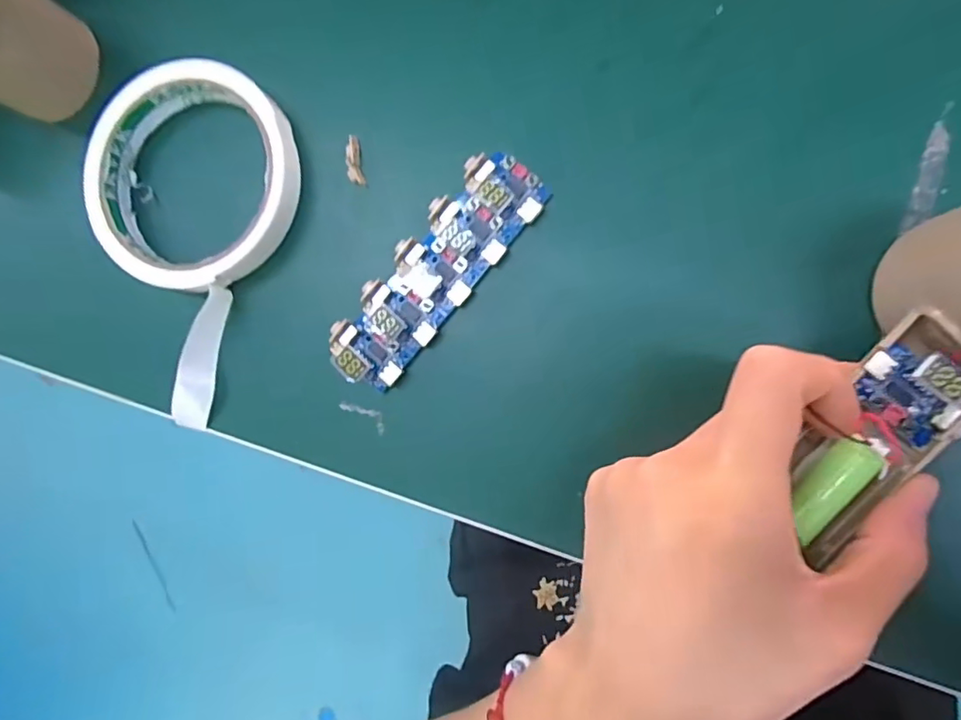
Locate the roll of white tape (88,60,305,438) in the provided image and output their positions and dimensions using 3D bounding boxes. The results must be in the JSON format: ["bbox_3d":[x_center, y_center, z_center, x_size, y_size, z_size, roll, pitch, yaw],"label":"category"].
[{"bbox_3d":[-0.133,-0.055,0.240,0.089,0.022,0.143,25,93,9],"label":"roll of white tape"}]

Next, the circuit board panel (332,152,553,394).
[{"bbox_3d":[-0.018,-0.036,0.226,0.032,0.012,0.108,40,95,8],"label":"circuit board panel"}]

